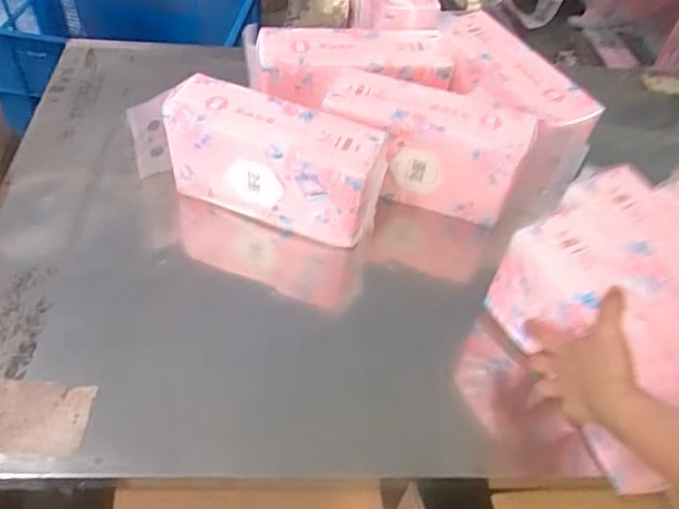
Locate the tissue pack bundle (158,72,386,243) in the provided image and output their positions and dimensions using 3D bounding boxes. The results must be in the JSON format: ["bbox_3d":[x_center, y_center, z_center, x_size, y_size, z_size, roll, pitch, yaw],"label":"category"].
[{"bbox_3d":[-0.075,-0.114,0.742,0.264,0.136,0.089,19,51,10],"label":"tissue pack bundle"}]

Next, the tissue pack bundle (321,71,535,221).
[{"bbox_3d":[0.105,-0.142,0.772,0.252,0.127,0.091,16,51,8],"label":"tissue pack bundle"}]

